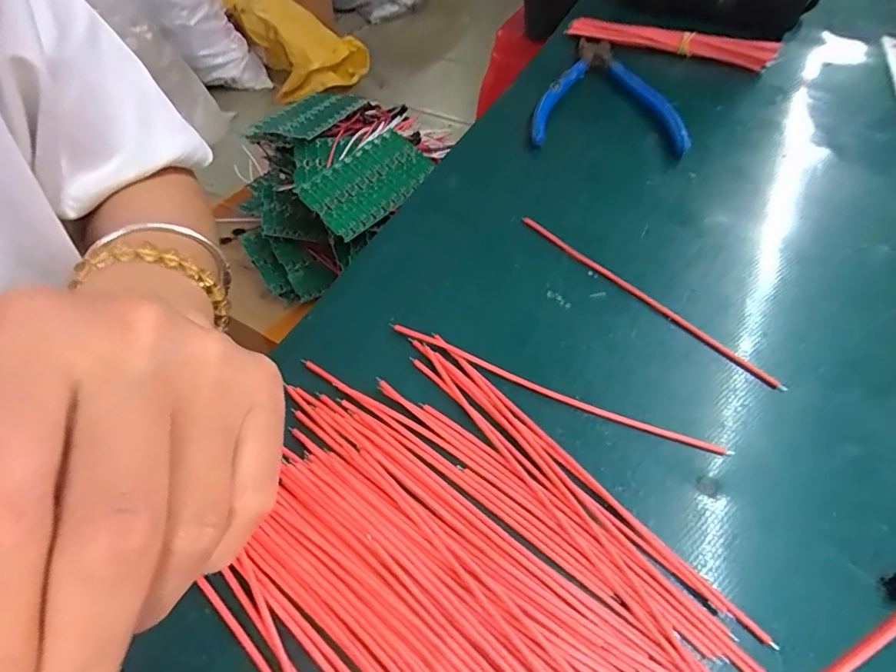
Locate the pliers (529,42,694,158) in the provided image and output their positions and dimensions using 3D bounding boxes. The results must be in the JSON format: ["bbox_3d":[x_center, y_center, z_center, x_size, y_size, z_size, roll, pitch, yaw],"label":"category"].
[{"bbox_3d":[0.115,-0.174,0.353,0.096,0.018,0.148,11,53,8],"label":"pliers"}]

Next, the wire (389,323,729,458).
[{"bbox_3d":[0.041,0.021,0.207,0.142,0.010,0.005,20,54,15],"label":"wire"}]

